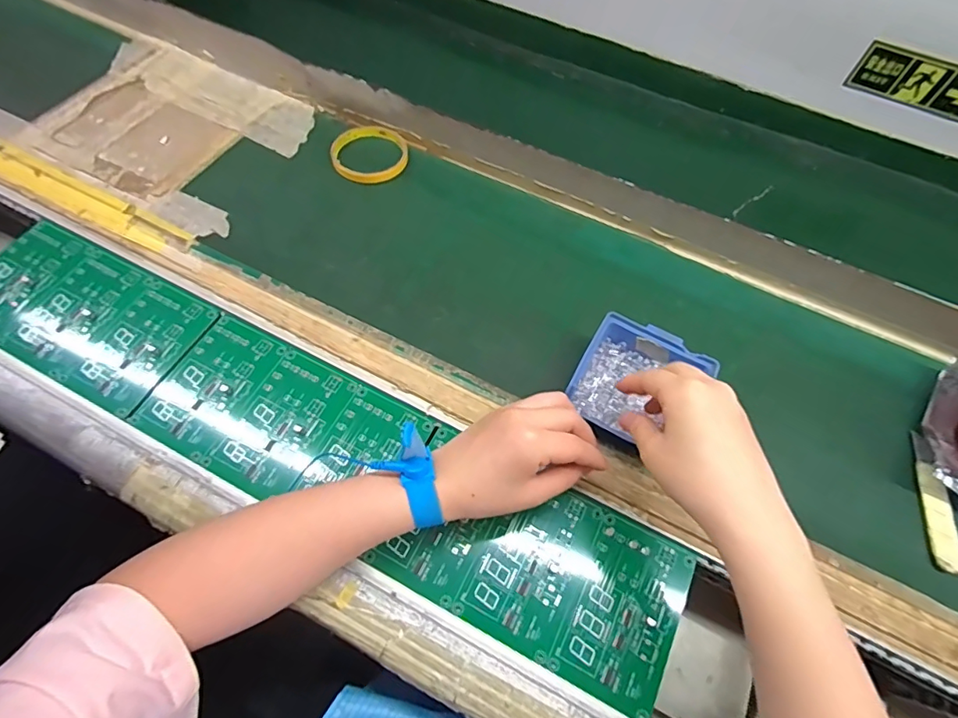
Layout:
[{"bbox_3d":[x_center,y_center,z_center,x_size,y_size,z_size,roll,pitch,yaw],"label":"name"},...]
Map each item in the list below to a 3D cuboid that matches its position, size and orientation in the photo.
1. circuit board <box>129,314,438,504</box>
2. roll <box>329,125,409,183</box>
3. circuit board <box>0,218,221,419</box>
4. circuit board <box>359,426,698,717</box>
[{"bbox_3d":[-0.172,0.053,0.443,0.223,0.004,0.121,26,64,11],"label":"circuit board"},{"bbox_3d":[-0.126,-0.237,0.589,0.085,0.010,0.083,1,62,-2],"label":"roll"},{"bbox_3d":[-0.380,-0.046,0.491,0.238,0.008,0.122,25,64,10],"label":"circuit board"},{"bbox_3d":[0.043,0.155,0.397,0.222,0.005,0.123,26,64,11],"label":"circuit board"}]

